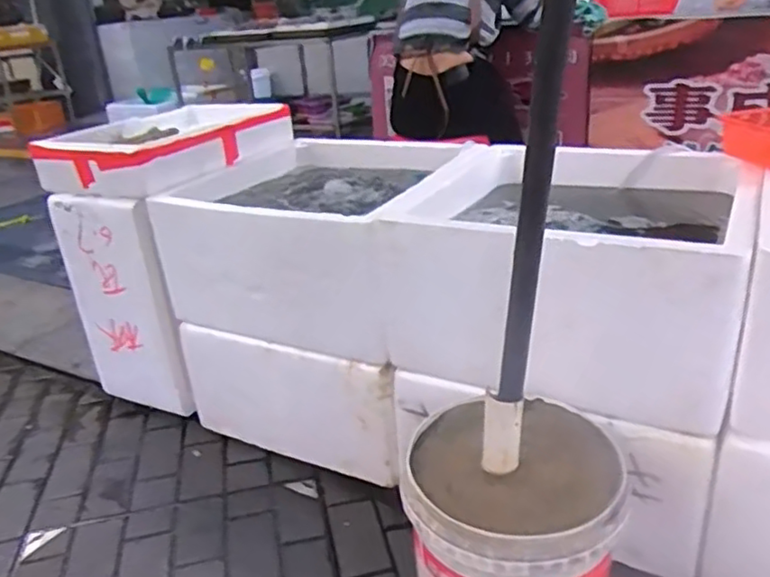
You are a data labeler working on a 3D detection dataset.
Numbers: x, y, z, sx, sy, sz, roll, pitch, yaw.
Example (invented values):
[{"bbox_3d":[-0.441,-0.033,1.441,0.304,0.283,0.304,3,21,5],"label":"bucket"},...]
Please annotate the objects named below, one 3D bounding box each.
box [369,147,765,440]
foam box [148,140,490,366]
[{"bbox_3d":[0.367,-0.053,1.265,0.588,0.305,0.599,8,27,29],"label":"box"},{"bbox_3d":[-0.116,-0.141,1.637,0.736,0.305,0.641,12,29,36],"label":"foam box"}]

